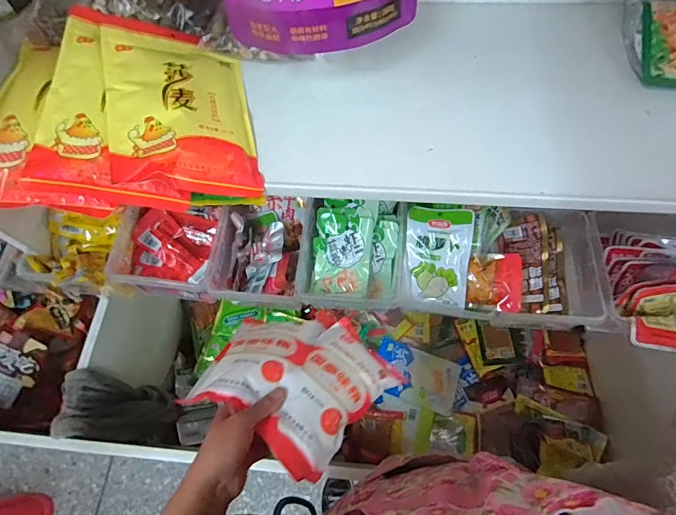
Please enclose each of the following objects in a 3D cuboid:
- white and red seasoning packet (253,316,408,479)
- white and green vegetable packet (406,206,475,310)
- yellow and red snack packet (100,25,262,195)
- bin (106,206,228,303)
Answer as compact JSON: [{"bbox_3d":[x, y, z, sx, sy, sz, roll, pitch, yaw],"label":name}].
[{"bbox_3d":[-0.010,0.146,0.466,0.106,0.026,0.169,40,49,20],"label":"white and red seasoning packet"},{"bbox_3d":[0.150,-0.001,0.632,0.096,0.008,0.147,6,97,21],"label":"white and green vegetable packet"},{"bbox_3d":[-0.167,-0.164,0.444,0.145,0.027,0.209,-3,63,-24],"label":"yellow and red snack packet"},{"bbox_3d":[-0.270,-0.011,0.698,0.169,0.088,0.154,3,65,4],"label":"bin"}]

